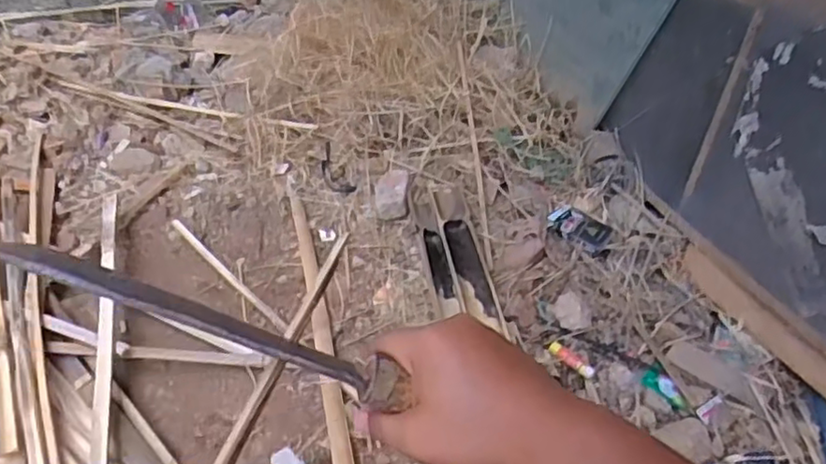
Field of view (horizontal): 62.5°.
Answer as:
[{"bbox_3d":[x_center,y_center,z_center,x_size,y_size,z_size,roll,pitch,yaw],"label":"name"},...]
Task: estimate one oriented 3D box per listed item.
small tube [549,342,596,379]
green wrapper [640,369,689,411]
[{"bbox_3d":[0.234,0.189,1.003,0.020,0.010,0.073,-34,53,-31],"label":"small tube"},{"bbox_3d":[0.350,0.218,0.939,0.027,0.018,0.073,-27,50,-26],"label":"green wrapper"}]

